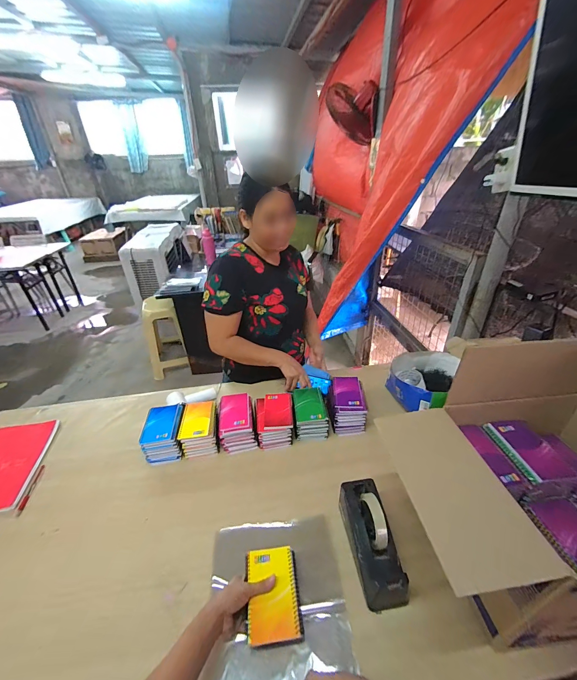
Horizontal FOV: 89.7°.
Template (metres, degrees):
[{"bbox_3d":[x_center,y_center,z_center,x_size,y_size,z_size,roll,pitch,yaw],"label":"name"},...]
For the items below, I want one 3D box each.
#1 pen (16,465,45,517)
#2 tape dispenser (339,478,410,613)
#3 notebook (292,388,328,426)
[{"bbox_3d":[-0.702,0.407,0.793,0.016,0.006,0.137,-8,33,-9],"label":"pen"},{"bbox_3d":[0.171,0.413,0.608,0.088,0.118,0.221,-6,46,-6],"label":"tape dispenser"},{"bbox_3d":[0.068,0.201,0.905,0.093,0.020,0.124,-5,33,-4],"label":"notebook"}]

